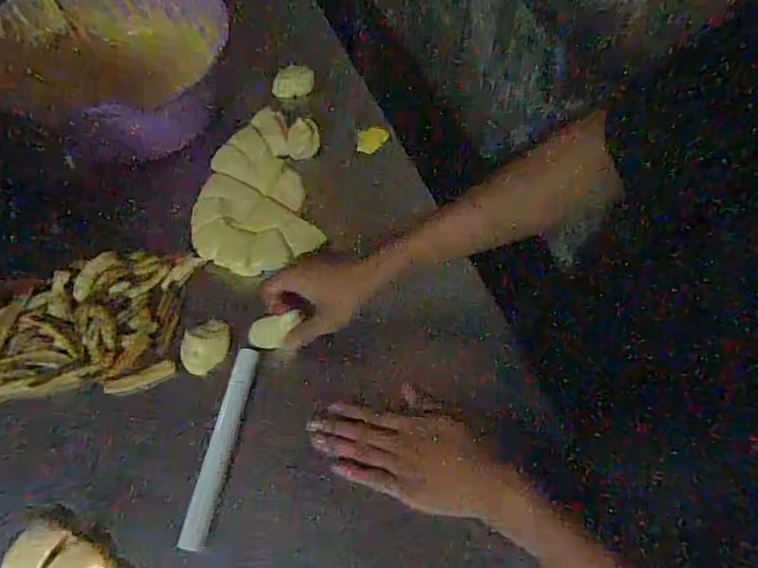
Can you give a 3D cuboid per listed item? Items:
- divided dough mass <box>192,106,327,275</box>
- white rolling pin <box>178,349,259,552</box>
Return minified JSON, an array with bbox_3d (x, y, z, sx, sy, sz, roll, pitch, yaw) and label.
[{"bbox_3d":[-0.147,-0.118,0.656,0.144,0.019,0.235,-5,60,-4],"label":"divided dough mass"},{"bbox_3d":[-0.152,0.152,0.517,0.026,0.021,0.185,9,60,5],"label":"white rolling pin"}]

